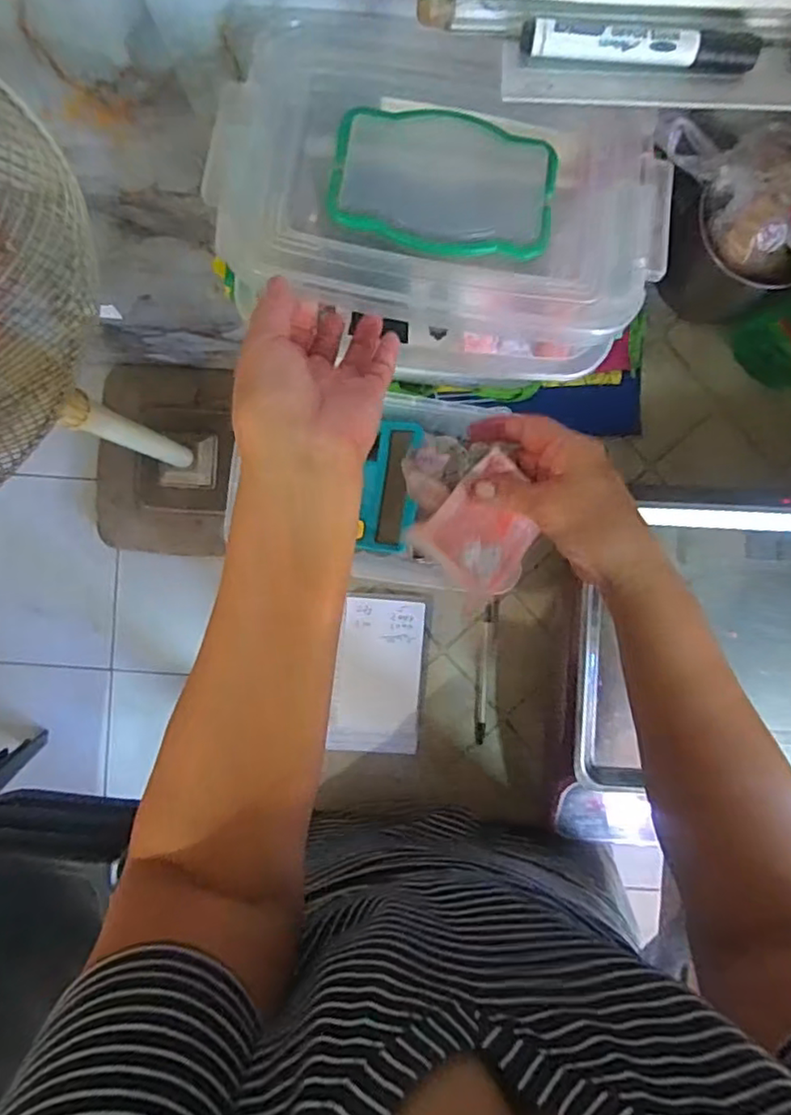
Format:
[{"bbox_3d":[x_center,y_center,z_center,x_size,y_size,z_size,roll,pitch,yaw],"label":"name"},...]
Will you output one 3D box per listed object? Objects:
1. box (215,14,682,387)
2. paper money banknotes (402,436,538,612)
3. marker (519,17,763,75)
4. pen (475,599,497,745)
[{"bbox_3d":[0.031,-0.244,0.446,0.292,0.087,0.206,6,92,-1],"label":"box"},{"bbox_3d":[0.051,-0.031,0.426,0.083,0.015,0.111,-38,92,1],"label":"paper money banknotes"},{"bbox_3d":[0.144,-0.301,0.370,0.137,0.014,0.015,4,92,-1],"label":"marker"},{"bbox_3d":[0.088,0.112,0.620,0.013,0.007,0.141,5,92,-1],"label":"pen"}]

